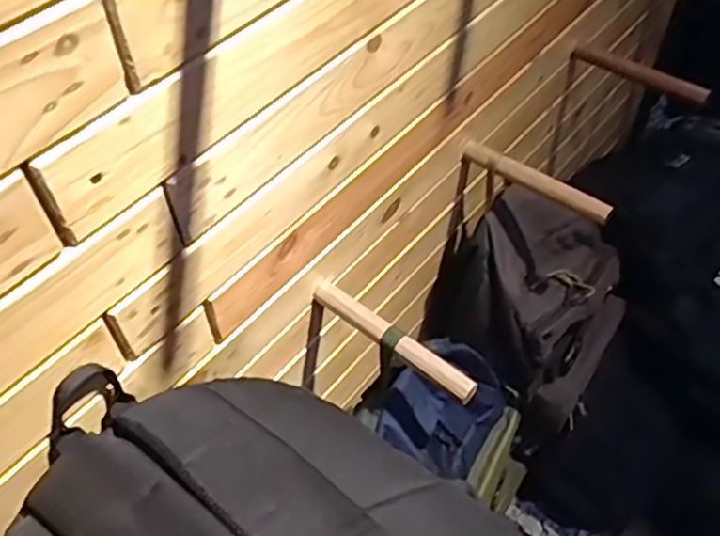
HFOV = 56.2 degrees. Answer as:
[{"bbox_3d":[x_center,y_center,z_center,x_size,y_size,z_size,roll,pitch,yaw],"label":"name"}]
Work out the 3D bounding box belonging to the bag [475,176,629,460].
[{"bbox_3d":[0.273,0.060,1.011,0.214,0.297,0.230,25,55,20],"label":"bag"}]

